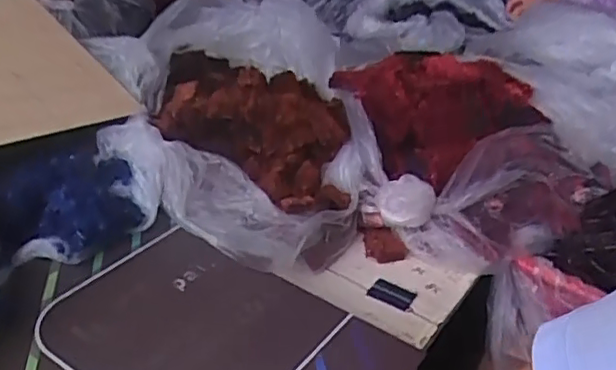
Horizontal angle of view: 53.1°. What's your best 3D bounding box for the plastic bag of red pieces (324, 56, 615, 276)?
[{"bbox_3d":[0.221,-0.060,0.956,0.383,0.169,0.379,-3,32,-17],"label":"plastic bag of red pieces"}]

